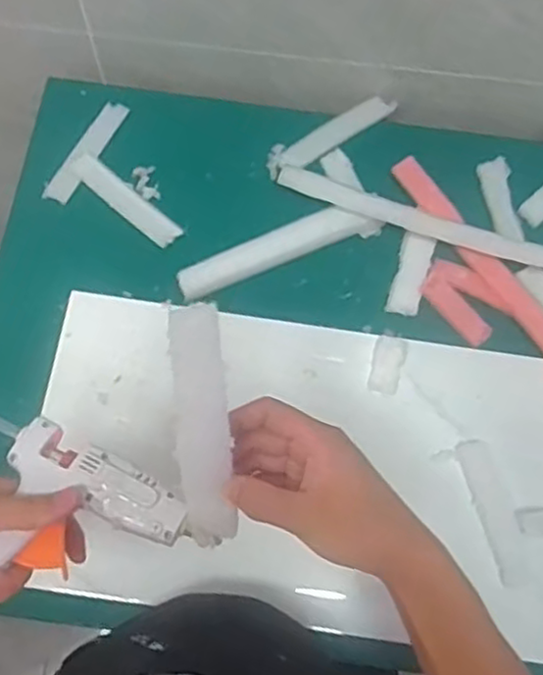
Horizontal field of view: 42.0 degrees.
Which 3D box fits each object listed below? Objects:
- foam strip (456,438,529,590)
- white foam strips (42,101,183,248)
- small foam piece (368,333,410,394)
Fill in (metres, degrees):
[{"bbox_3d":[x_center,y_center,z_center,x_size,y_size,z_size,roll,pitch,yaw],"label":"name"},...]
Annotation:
[{"bbox_3d":[0.220,0.172,0.700,0.030,0.014,0.143,-14,73,-7],"label":"foam strip"},{"bbox_3d":[-0.157,-0.191,0.814,0.156,0.008,0.142,23,73,5],"label":"white foam strips"},{"bbox_3d":[0.123,0.028,0.746,0.034,0.007,0.062,13,72,2],"label":"small foam piece"}]

